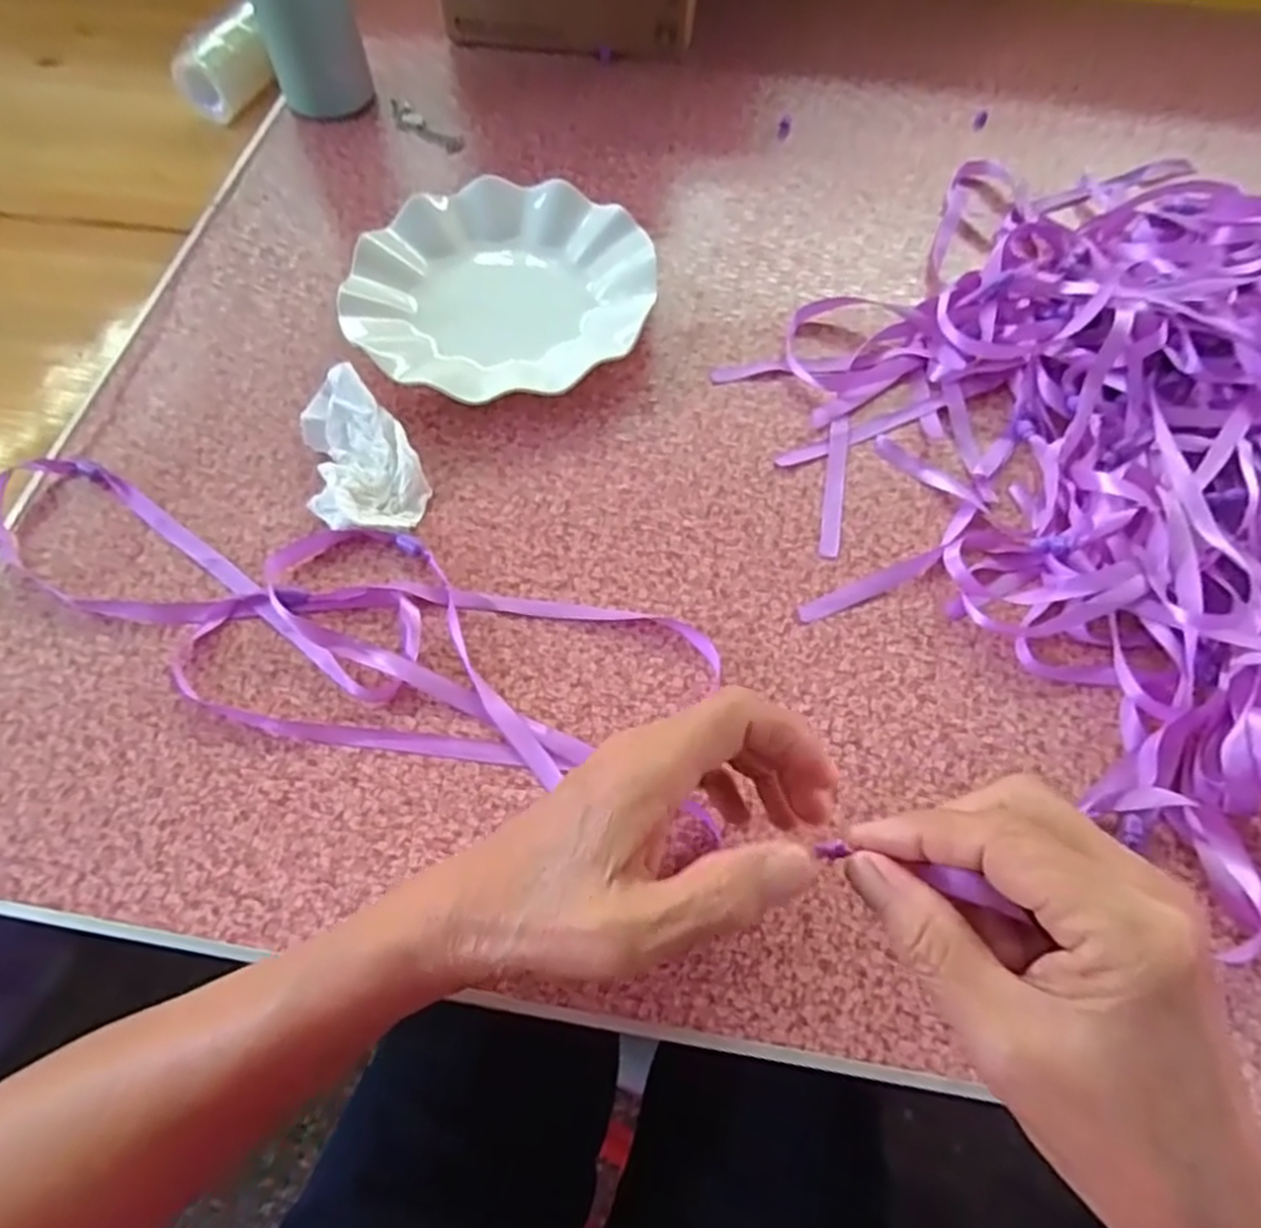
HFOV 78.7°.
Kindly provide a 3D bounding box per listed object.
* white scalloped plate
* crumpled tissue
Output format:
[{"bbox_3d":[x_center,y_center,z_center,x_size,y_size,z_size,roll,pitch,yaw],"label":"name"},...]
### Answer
[{"bbox_3d":[-0.079,-0.199,0.477,0.182,0.027,0.182,0,62,-1],"label":"white scalloped plate"},{"bbox_3d":[-0.149,-0.085,0.415,0.058,0.030,0.094,-27,66,-14],"label":"crumpled tissue"}]

